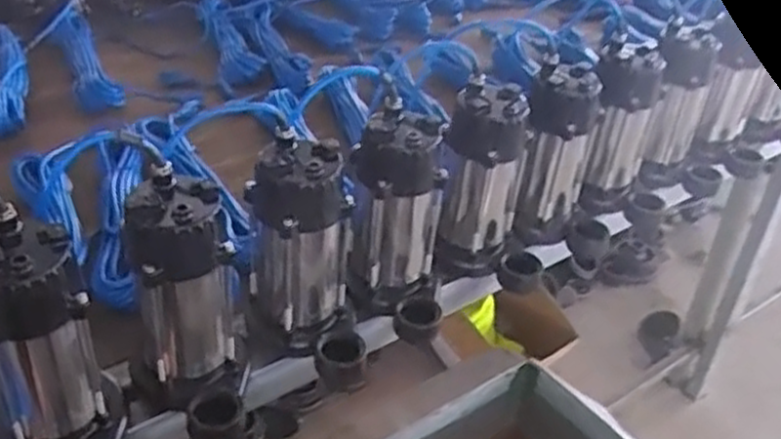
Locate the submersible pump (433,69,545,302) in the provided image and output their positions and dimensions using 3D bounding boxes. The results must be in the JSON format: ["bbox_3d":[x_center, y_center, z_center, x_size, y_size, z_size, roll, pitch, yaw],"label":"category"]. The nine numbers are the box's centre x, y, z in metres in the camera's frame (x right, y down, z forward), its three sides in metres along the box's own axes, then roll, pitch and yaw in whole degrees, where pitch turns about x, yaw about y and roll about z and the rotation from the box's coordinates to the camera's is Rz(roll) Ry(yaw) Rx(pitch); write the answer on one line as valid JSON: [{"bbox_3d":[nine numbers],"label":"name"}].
[{"bbox_3d":[0.123,-0.032,0.944,0.120,0.227,0.117,-3,35,-12],"label":"submersible pump"}]

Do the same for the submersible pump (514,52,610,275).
[{"bbox_3d":[0.224,-0.062,1.026,0.114,0.251,0.117,-7,37,-17],"label":"submersible pump"}]

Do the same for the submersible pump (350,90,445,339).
[{"bbox_3d":[0.010,0.010,0.890,0.110,0.235,0.124,4,35,-1],"label":"submersible pump"}]

